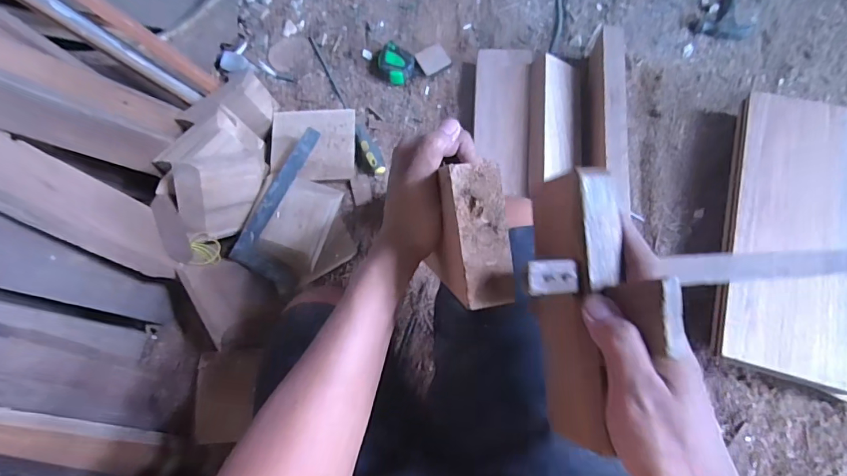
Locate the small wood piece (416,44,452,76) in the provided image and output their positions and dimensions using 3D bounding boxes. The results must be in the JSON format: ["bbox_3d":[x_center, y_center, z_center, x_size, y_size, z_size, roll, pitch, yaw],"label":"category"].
[{"bbox_3d":[0.019,-0.339,0.847,0.060,0.007,0.054,-30,79,-8],"label":"small wood piece"}]

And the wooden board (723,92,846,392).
[{"bbox_3d":[0.579,-0.016,0.679,0.184,0.024,0.448,16,75,7],"label":"wooden board"}]

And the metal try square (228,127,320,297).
[{"bbox_3d":[-0.212,-0.047,0.740,0.111,0.012,0.260,26,82,-6],"label":"metal try square"}]

